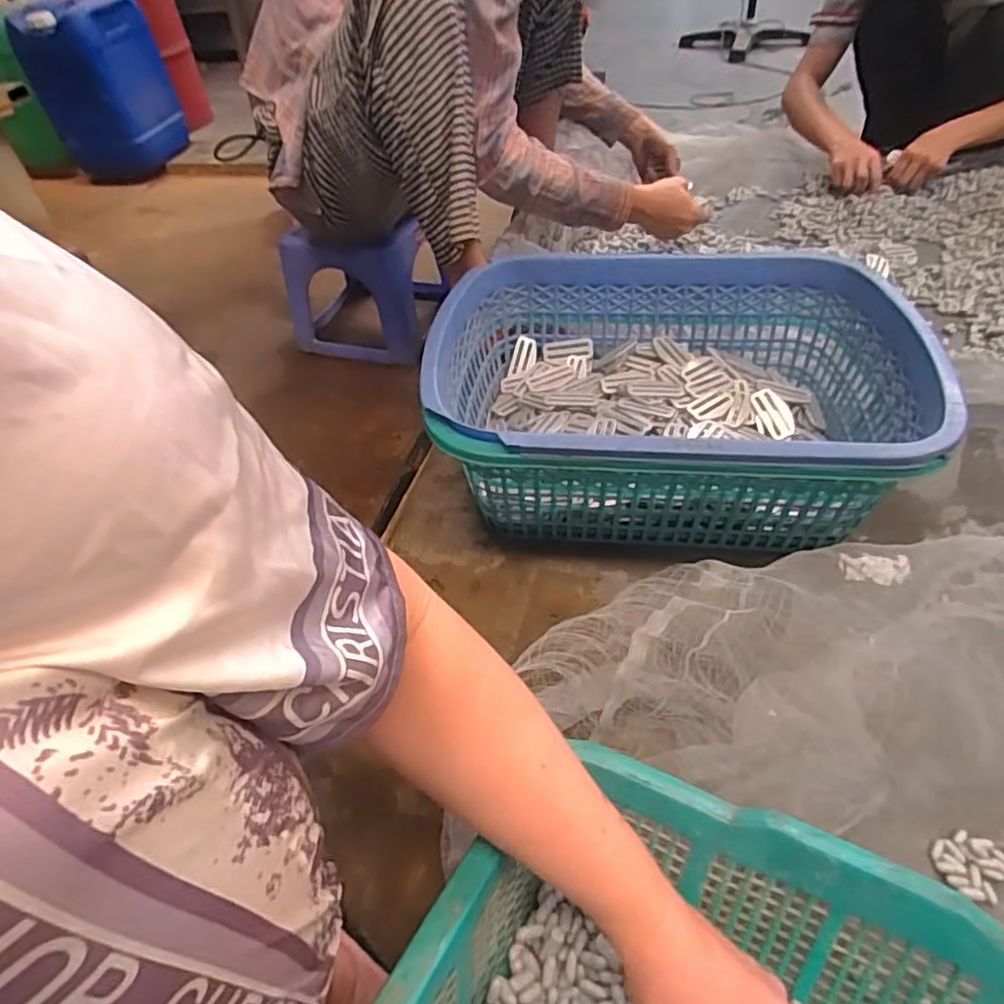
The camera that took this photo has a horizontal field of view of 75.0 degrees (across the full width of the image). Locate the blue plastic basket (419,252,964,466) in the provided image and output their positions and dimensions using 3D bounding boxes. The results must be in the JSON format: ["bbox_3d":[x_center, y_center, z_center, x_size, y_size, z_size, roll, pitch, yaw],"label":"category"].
[{"bbox_3d":[0.165,-0.103,0.669,0.441,0.164,0.324,3,47,9],"label":"blue plastic basket"}]

